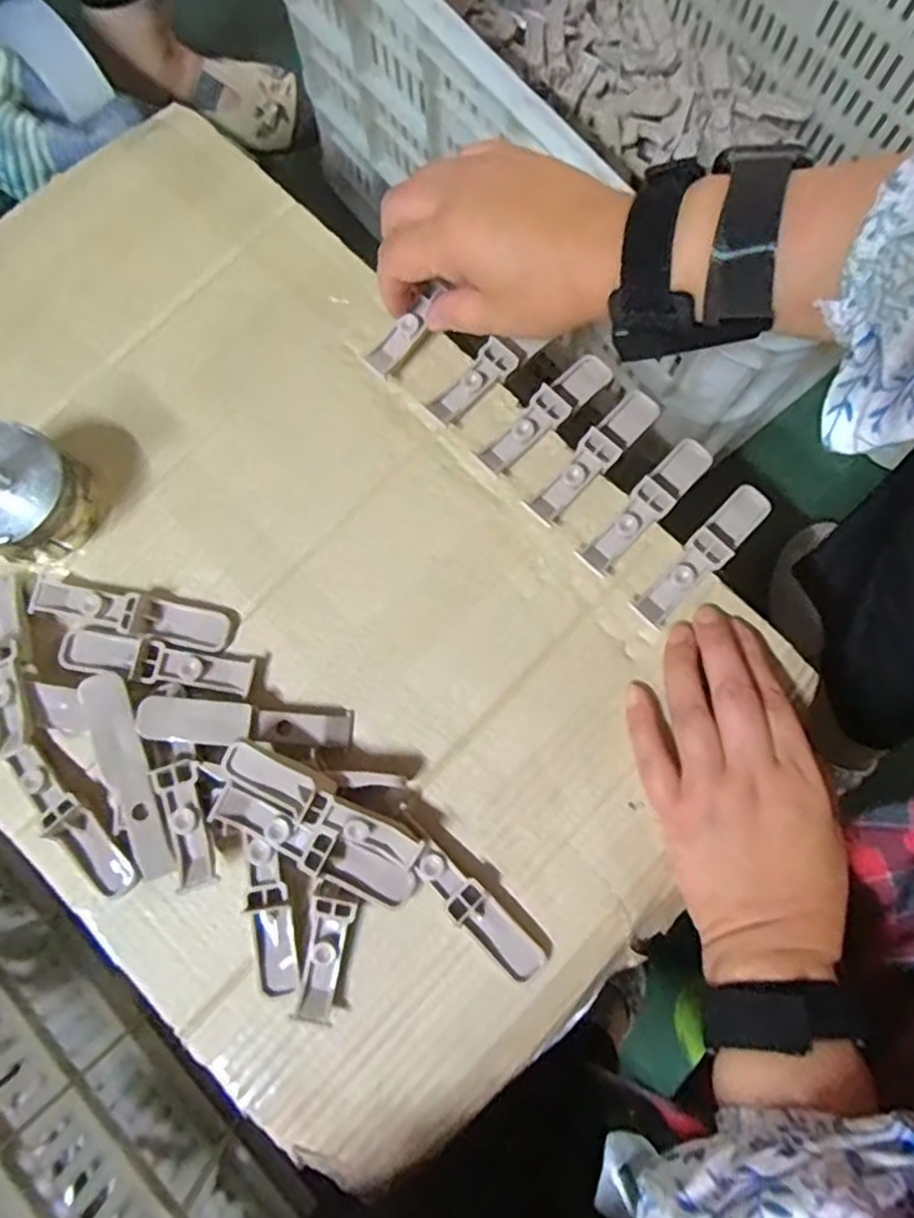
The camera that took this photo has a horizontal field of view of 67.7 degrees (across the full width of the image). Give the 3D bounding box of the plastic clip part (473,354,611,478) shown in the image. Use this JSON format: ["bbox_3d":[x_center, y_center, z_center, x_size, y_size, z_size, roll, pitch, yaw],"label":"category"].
[{"bbox_3d":[0.048,-0.108,0.371,0.022,0.010,0.094,44,81,11],"label":"plastic clip part"}]

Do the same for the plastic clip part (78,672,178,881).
[{"bbox_3d":[-0.157,0.077,0.321,0.025,0.007,0.098,-22,81,-3],"label":"plastic clip part"}]

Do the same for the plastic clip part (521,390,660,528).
[{"bbox_3d":[0.074,-0.082,0.366,0.020,0.011,0.097,41,84,7],"label":"plastic clip part"}]

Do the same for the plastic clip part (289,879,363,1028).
[{"bbox_3d":[-0.060,0.160,0.318,0.021,0.013,0.074,10,90,4],"label":"plastic clip part"}]

